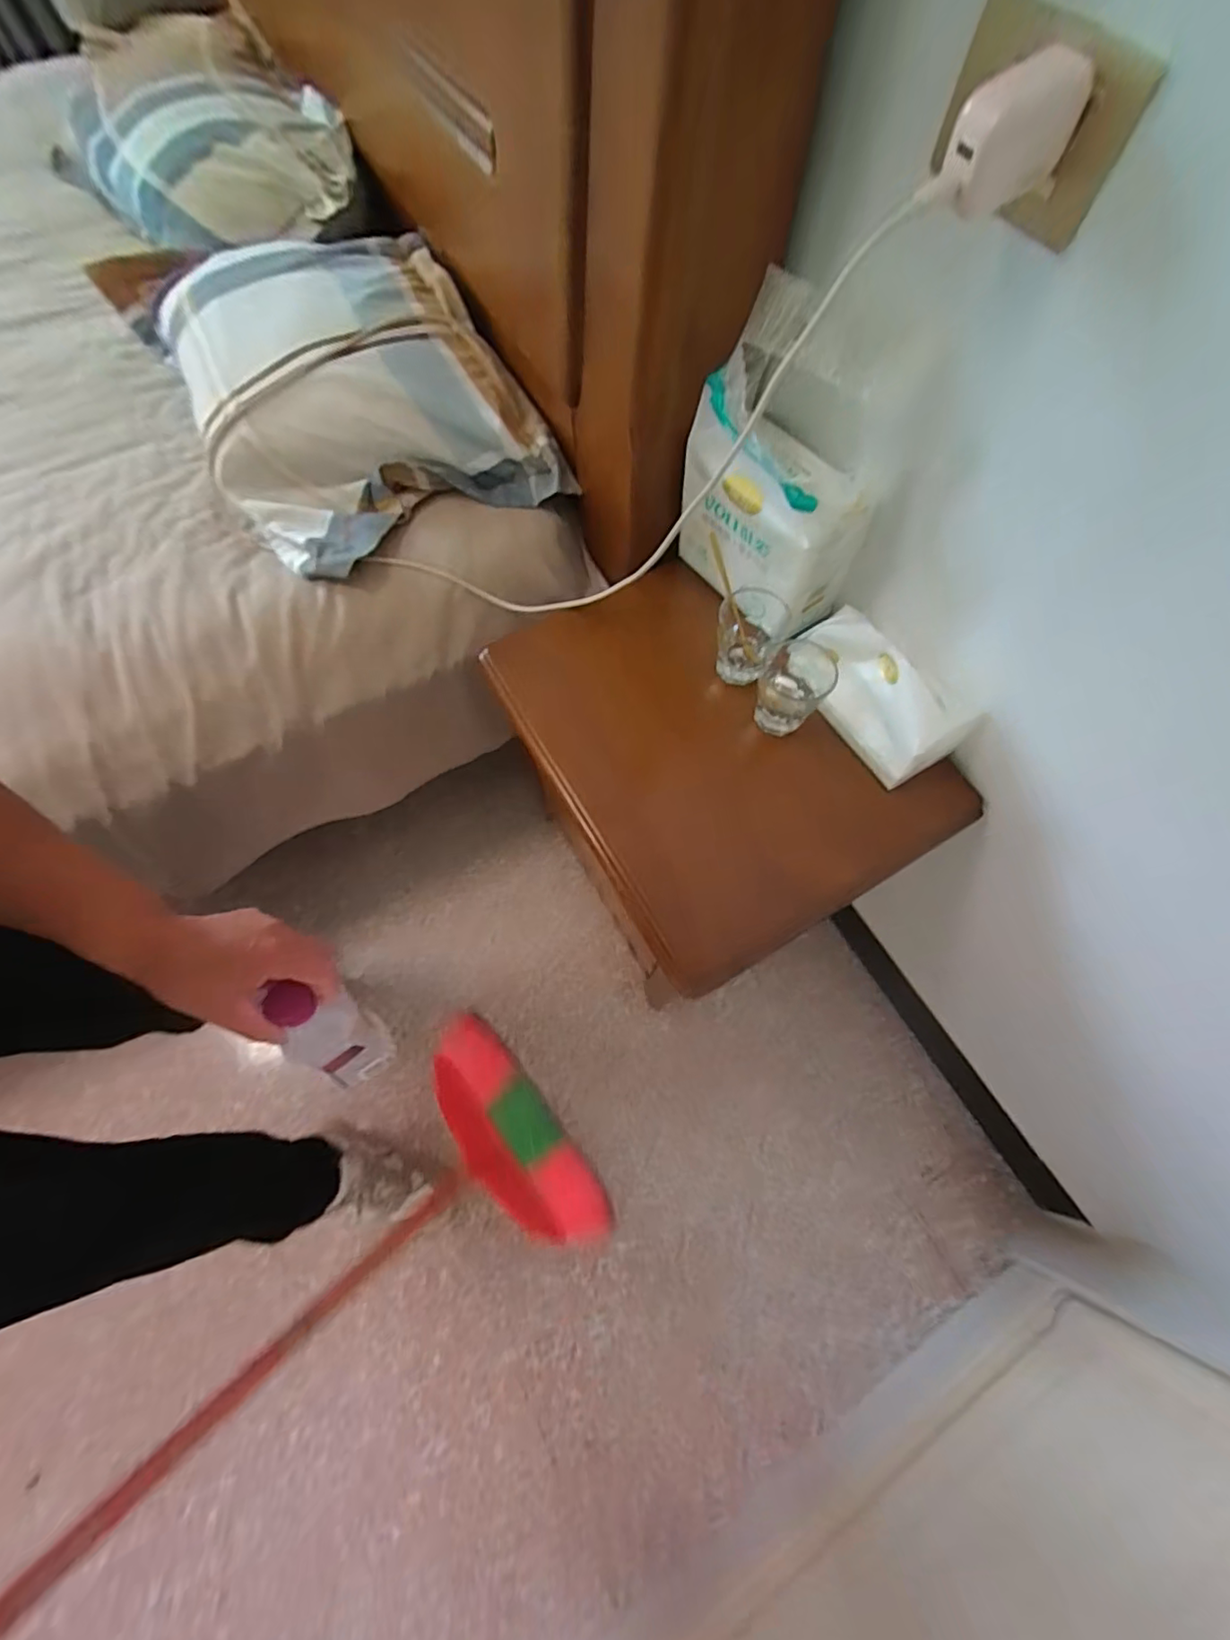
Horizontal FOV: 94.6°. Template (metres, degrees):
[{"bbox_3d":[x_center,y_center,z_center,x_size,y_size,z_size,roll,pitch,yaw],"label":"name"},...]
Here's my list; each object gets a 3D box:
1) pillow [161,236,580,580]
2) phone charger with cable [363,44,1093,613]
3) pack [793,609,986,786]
[{"bbox_3d":[-0.329,-0.547,0.715,0.372,0.137,0.473,-25,69,-9],"label":"pillow"},{"bbox_3d":[0.010,-0.334,0.516,0.649,0.191,0.096,-13,60,44],"label":"phone charger with cable"},{"bbox_3d":[0.266,-0.132,0.574,0.082,0.077,0.178,-32,70,-12],"label":"pack"}]

